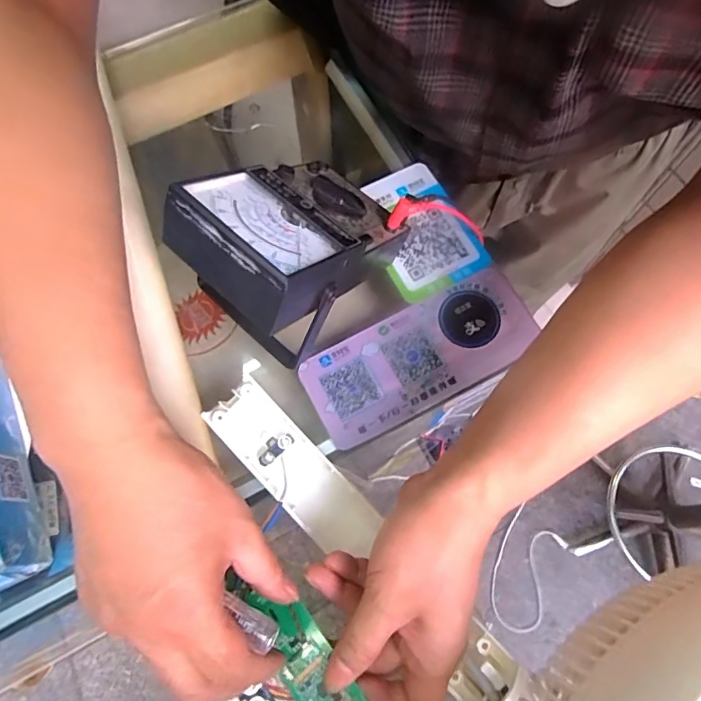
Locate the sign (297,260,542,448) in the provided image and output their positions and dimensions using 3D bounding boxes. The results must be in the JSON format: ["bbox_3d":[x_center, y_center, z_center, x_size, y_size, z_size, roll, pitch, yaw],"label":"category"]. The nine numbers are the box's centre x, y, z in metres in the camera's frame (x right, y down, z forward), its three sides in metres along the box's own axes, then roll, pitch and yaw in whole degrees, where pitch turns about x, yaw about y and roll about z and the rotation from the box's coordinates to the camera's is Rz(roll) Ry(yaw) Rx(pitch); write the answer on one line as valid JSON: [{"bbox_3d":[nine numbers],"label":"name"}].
[{"bbox_3d":[0.059,0.003,0.410,0.197,0.006,0.079,-27,72,-8],"label":"sign"}]

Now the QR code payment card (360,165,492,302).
[{"bbox_3d":[0.060,-0.111,0.449,0.087,0.006,0.125,-27,72,-8],"label":"QR code payment card"}]

